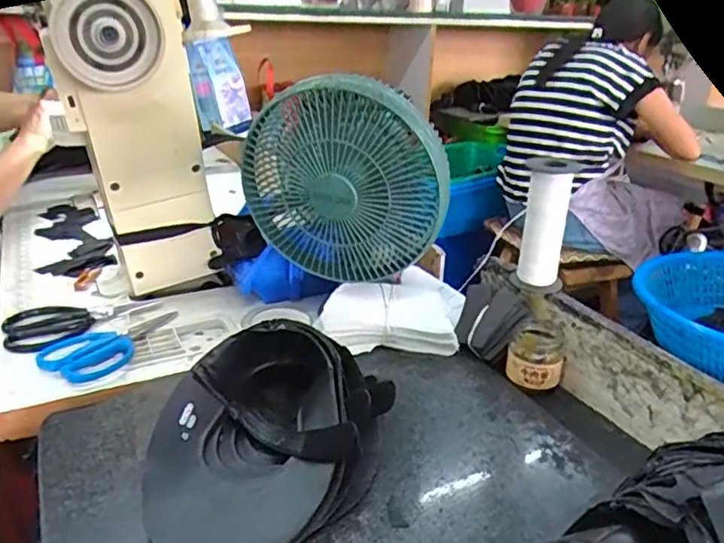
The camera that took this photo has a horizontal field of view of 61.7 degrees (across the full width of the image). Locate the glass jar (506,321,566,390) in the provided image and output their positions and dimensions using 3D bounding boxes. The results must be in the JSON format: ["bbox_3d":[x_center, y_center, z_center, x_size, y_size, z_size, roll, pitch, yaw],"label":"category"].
[{"bbox_3d":[0.195,0.093,0.679,0.059,0.051,0.065,10,25,17],"label":"glass jar"}]

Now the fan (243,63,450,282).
[{"bbox_3d":[-0.019,-0.101,0.693,0.236,0.218,0.100,11,25,19],"label":"fan"}]

